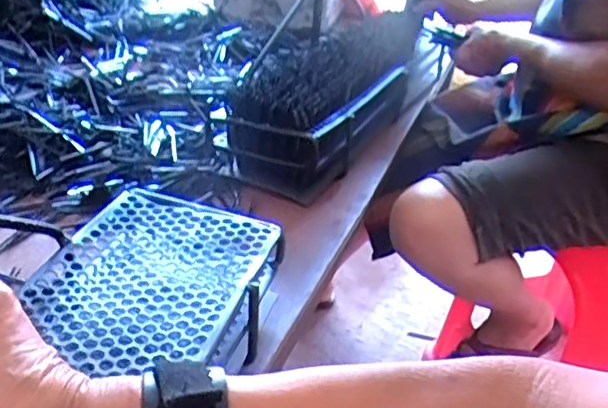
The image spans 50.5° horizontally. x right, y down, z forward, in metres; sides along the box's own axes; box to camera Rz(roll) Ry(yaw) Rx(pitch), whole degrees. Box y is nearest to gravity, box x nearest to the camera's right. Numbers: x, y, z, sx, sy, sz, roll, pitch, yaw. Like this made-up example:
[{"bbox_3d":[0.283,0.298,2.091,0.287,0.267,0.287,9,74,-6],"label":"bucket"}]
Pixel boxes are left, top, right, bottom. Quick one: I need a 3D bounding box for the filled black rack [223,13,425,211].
[{"bbox_3d":[0.054,-0.167,0.940,0.149,0.119,0.452,17,31,17],"label":"filled black rack"}]

